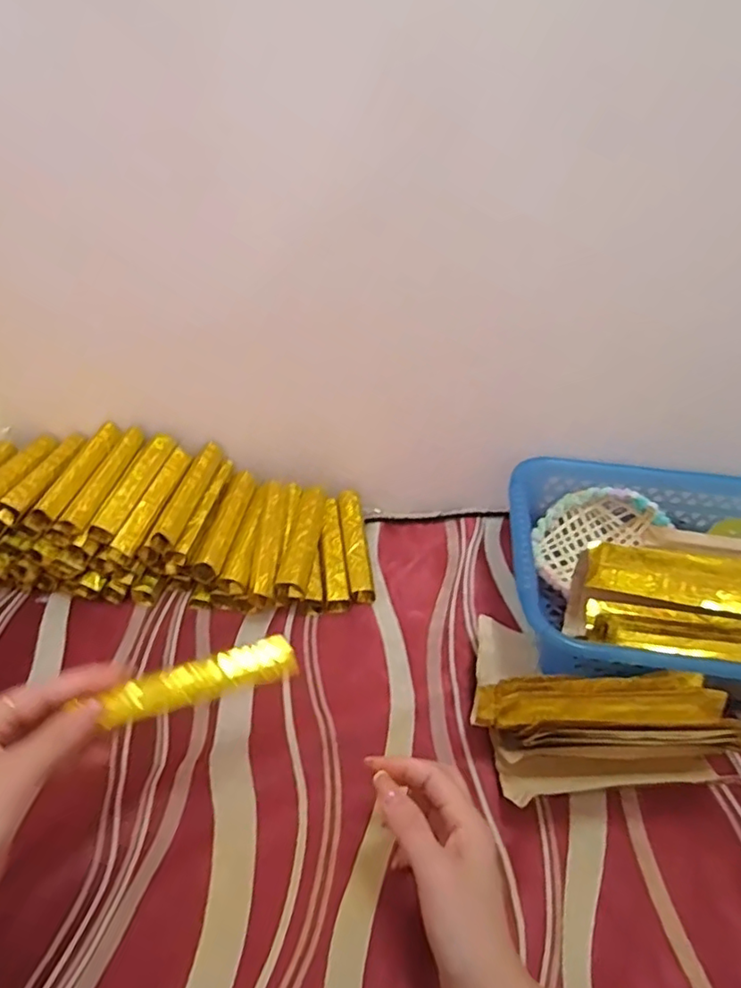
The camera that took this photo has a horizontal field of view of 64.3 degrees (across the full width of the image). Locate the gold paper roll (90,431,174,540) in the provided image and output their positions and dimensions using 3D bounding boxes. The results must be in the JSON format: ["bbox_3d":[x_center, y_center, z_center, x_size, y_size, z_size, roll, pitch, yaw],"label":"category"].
[{"bbox_3d":[-0.223,-0.011,0.560,0.023,0.022,0.128,8,40,10],"label":"gold paper roll"}]

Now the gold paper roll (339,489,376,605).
[{"bbox_3d":[-0.015,0.051,0.597,0.022,0.026,0.132,-5,39,-6],"label":"gold paper roll"}]

